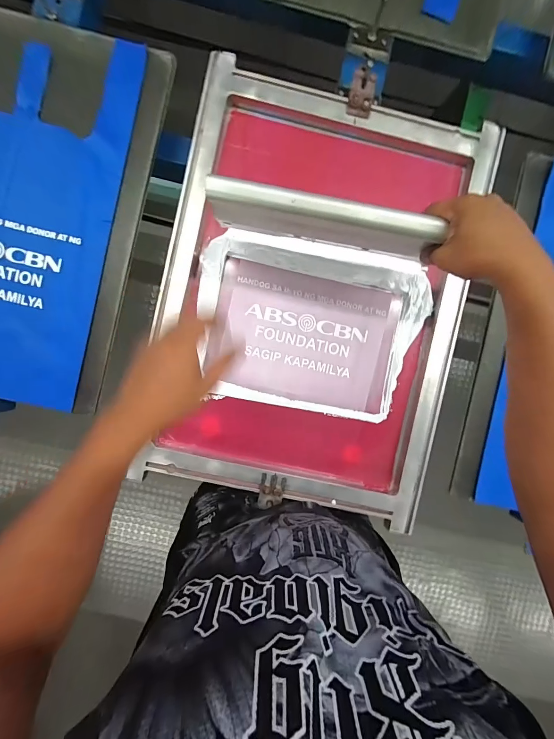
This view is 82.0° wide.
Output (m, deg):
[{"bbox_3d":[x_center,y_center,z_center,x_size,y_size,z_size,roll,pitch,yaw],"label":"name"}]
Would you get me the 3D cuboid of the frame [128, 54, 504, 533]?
[{"bbox_3d":[0.059,-0.109,0.531,0.469,0.063,0.635,12,91,-2],"label":"frame"}]

